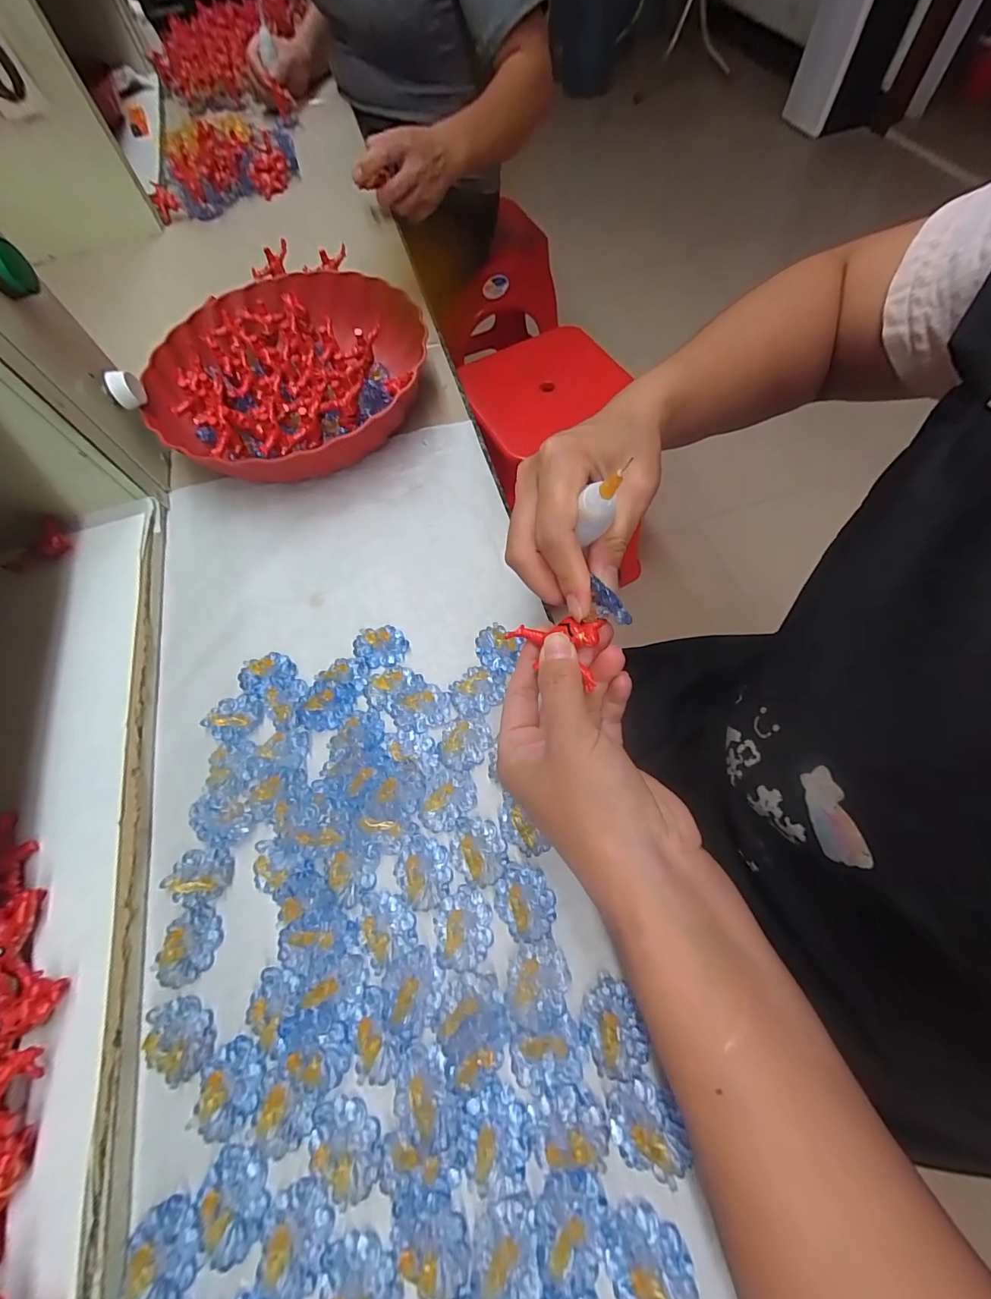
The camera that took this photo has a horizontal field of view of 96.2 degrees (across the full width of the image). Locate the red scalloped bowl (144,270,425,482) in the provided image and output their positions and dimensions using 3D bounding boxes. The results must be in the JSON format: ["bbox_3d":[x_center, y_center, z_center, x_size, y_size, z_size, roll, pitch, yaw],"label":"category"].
[{"bbox_3d":[-0.180,-0.239,0.395,0.223,0.051,0.234,-3,66,6],"label":"red scalloped bowl"}]

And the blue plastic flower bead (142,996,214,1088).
[{"bbox_3d":[-0.158,0.195,0.223,0.028,0.009,0.034,-25,66,-4],"label":"blue plastic flower bead"}]

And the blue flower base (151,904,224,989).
[{"bbox_3d":[-0.166,0.160,0.240,0.029,0.006,0.036,2,67,8],"label":"blue flower base"}]

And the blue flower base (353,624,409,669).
[{"bbox_3d":[-0.080,-0.003,0.308,0.036,0.004,0.029,-13,65,2],"label":"blue flower base"}]

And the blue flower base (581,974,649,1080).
[{"bbox_3d":[0.056,0.181,0.212,0.027,0.007,0.037,-18,65,-1],"label":"blue flower base"}]

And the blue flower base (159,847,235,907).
[{"bbox_3d":[-0.170,0.129,0.252,0.037,0.012,0.028,-6,66,5],"label":"blue flower base"}]

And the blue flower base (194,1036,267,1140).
[{"bbox_3d":[-0.127,0.211,0.214,0.029,0.004,0.036,-7,66,5],"label":"blue flower base"}]

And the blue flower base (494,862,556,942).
[{"bbox_3d":[0.016,0.135,0.238,0.031,0.007,0.035,-3,66,6],"label":"blue flower base"}]

